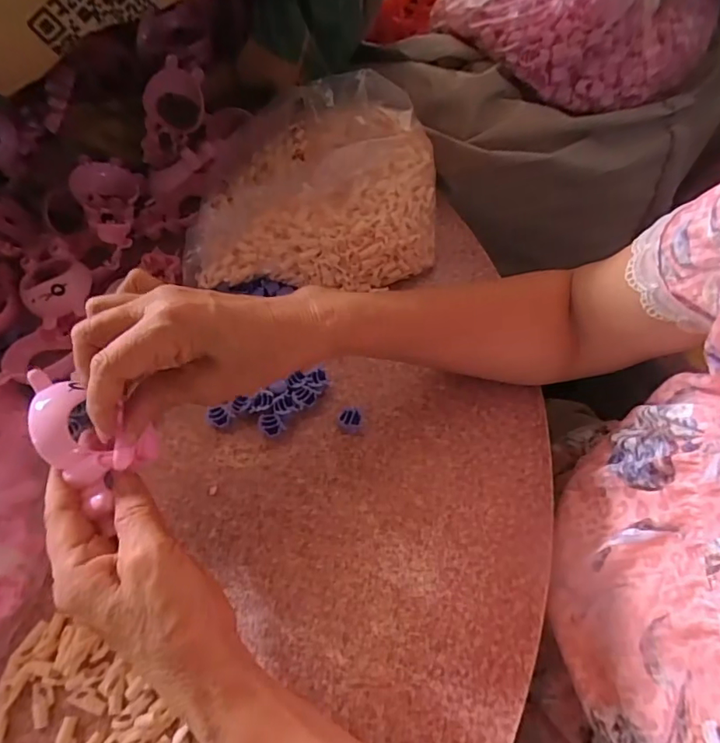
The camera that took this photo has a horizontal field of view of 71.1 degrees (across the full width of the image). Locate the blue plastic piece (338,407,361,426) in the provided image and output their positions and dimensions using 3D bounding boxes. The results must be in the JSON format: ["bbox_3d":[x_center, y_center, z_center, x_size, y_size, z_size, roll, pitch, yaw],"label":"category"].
[{"bbox_3d":[-0.007,0.037,0.390,0.018,0.015,0.014,-6,60,-2],"label":"blue plastic piece"}]

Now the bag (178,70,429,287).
[{"bbox_3d":[-0.043,-0.175,0.461,0.224,0.087,0.175,-3,58,1],"label":"bag"}]

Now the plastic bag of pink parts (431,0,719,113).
[{"bbox_3d":[0.231,-0.407,0.550,0.290,0.101,0.229,32,66,19],"label":"plastic bag of pink parts"}]

